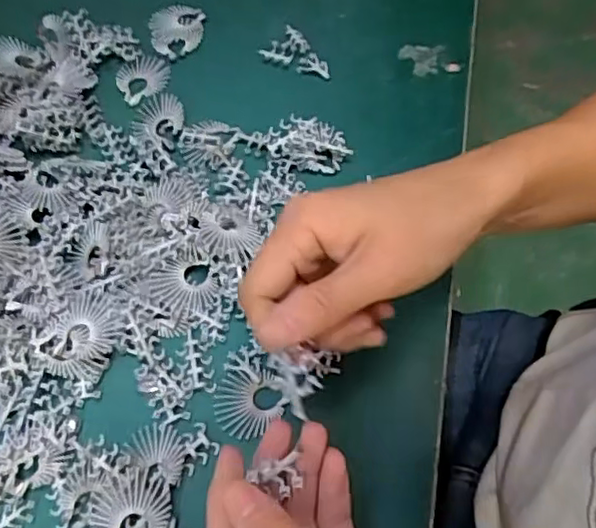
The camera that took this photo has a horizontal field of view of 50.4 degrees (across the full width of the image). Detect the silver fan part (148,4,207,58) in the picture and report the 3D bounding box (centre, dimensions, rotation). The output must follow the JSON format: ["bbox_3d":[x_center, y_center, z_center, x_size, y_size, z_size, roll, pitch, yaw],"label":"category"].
[{"bbox_3d":[-0.095,-0.186,0.500,0.042,0.005,0.046,-1,62,1],"label":"silver fan part"}]

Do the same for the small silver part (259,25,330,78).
[{"bbox_3d":[0.001,-0.156,0.480,0.031,0.009,0.053,-41,69,-18],"label":"small silver part"}]

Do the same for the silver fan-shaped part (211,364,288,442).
[{"bbox_3d":[-0.028,0.080,0.362,0.041,0.006,0.039,-1,62,1],"label":"silver fan-shaped part"}]

